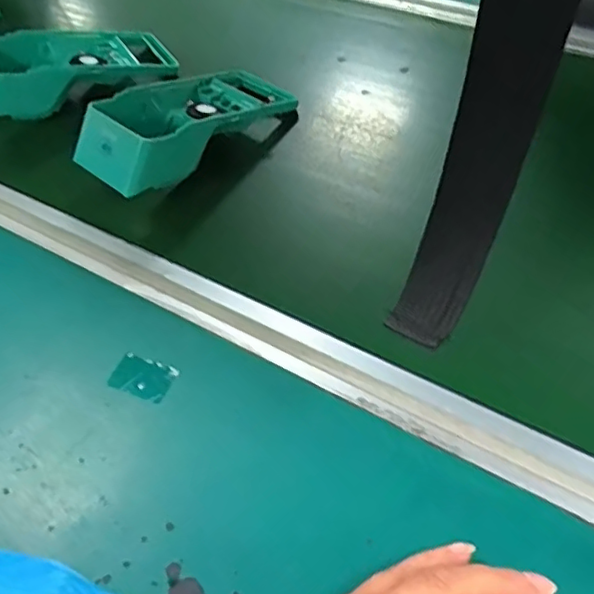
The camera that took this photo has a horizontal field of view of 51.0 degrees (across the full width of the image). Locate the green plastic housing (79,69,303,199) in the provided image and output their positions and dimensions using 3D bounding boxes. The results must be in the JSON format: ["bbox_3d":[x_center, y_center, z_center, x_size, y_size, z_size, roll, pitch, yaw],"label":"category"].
[{"bbox_3d":[-0.094,-0.153,0.518,0.191,0.048,0.078,-38,57,-25],"label":"green plastic housing"}]

